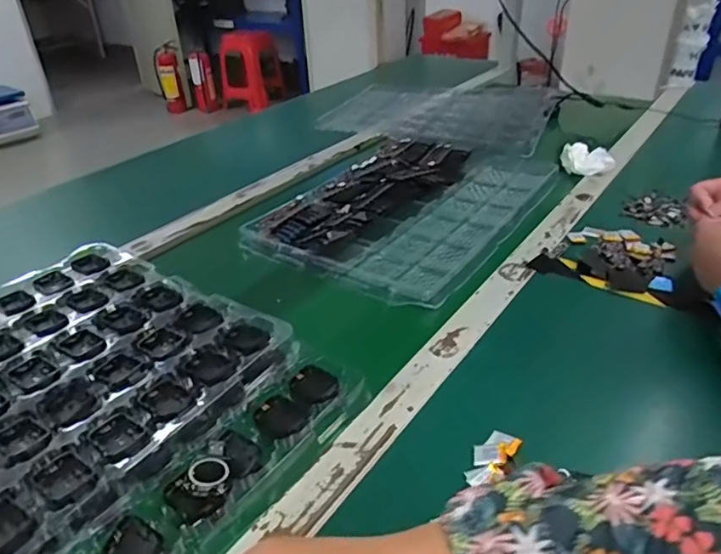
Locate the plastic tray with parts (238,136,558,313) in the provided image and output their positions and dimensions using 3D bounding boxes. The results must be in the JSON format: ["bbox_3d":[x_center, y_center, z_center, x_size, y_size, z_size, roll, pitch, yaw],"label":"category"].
[{"bbox_3d":[0.076,-0.121,0.841,0.323,0.020,0.467,16,37,26],"label":"plastic tray with parts"}]

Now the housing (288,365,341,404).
[{"bbox_3d":[-0.043,0.099,0.503,0.048,0.009,0.035,19,38,30],"label":"housing"}]

